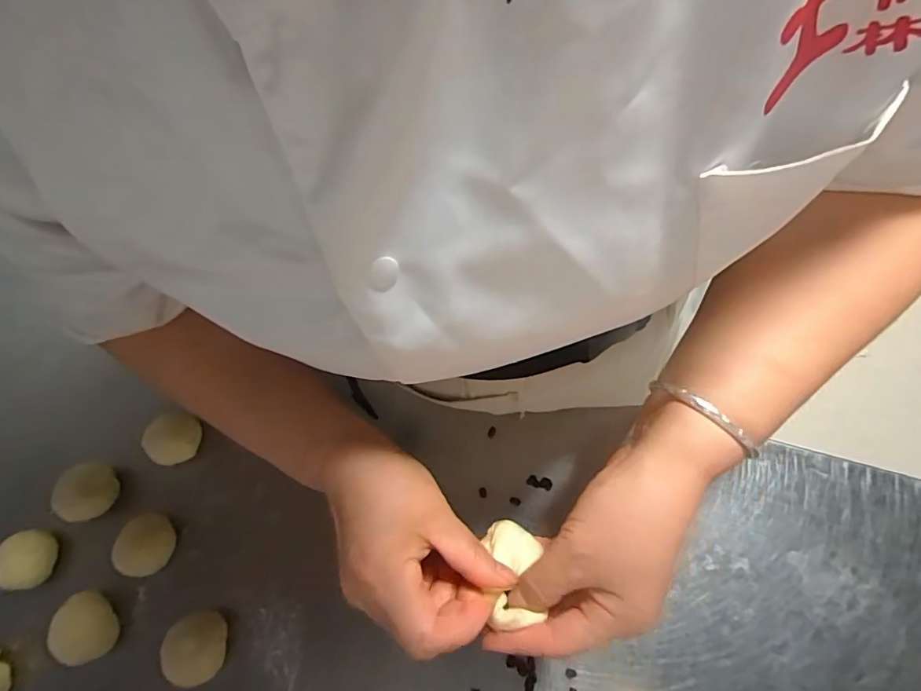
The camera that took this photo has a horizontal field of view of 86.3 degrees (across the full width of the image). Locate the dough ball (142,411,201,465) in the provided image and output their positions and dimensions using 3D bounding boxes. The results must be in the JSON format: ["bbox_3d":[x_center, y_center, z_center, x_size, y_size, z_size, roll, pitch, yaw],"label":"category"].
[{"bbox_3d":[-0.297,0.101,0.510,0.049,0.041,0.051,13,69,9],"label":"dough ball"}]

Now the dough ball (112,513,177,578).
[{"bbox_3d":[-0.305,0.192,0.473,0.043,0.028,0.055,11,69,8],"label":"dough ball"}]

